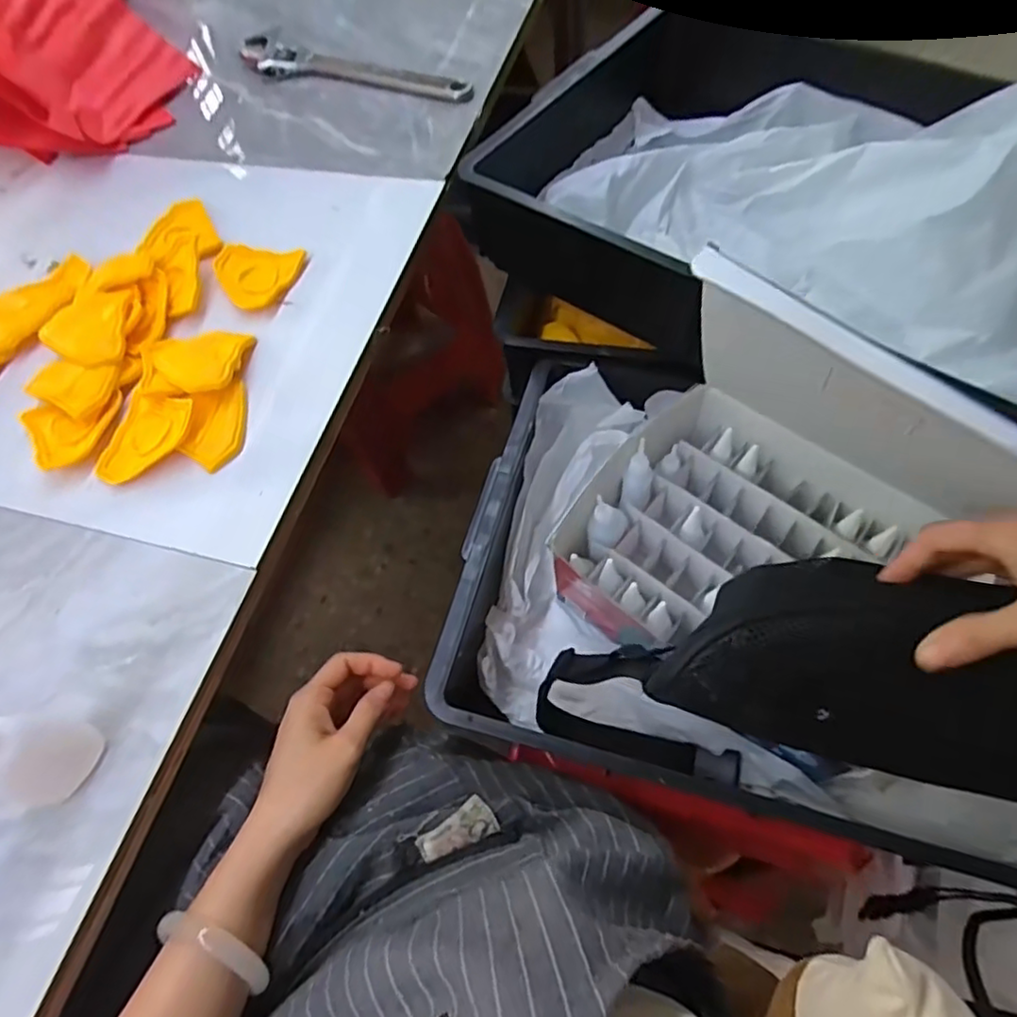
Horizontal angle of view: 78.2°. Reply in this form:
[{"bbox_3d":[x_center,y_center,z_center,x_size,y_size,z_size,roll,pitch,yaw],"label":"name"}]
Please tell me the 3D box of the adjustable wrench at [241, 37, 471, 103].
[{"bbox_3d":[-0.180,-0.468,0.678,0.298,0.017,0.058,25,67,16],"label":"adjustable wrench"}]

